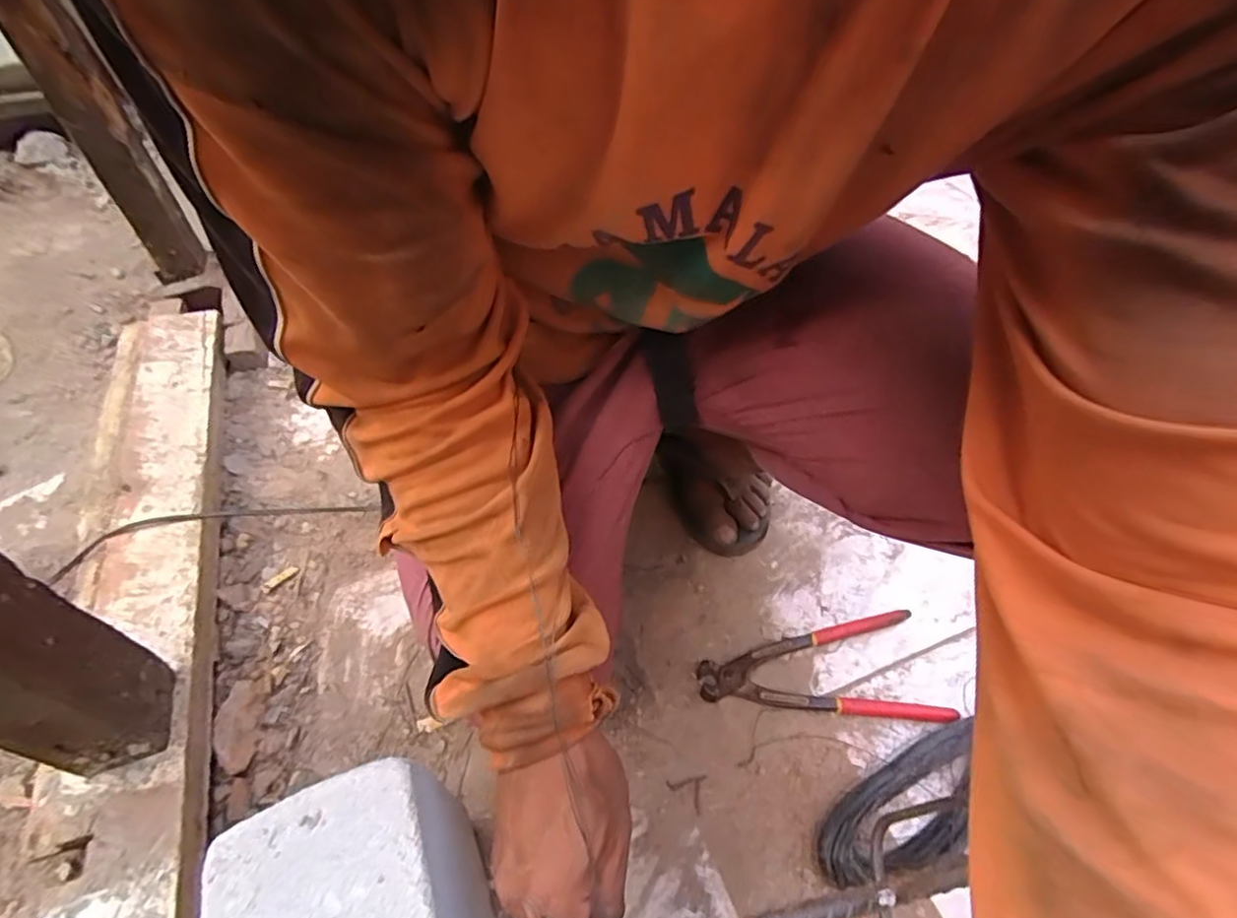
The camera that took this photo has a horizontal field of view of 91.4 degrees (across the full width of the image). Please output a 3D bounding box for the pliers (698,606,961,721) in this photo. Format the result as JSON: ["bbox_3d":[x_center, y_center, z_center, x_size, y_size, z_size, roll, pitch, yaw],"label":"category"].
[{"bbox_3d":[0.176,0.191,0.526,0.208,0.028,0.096,-7,50,-6],"label":"pliers"}]

